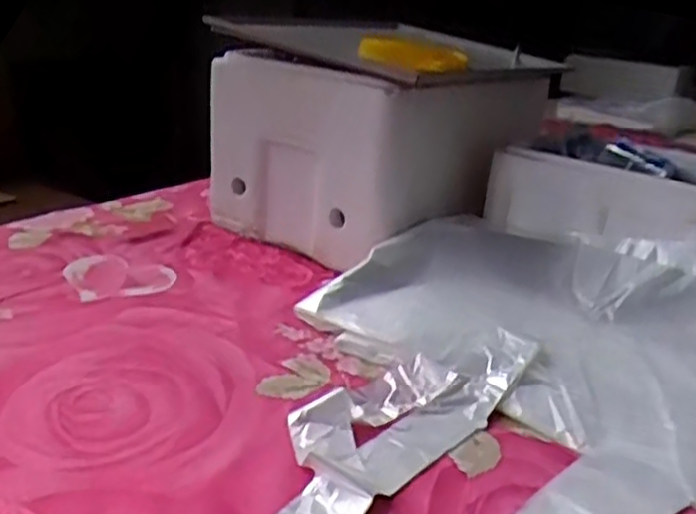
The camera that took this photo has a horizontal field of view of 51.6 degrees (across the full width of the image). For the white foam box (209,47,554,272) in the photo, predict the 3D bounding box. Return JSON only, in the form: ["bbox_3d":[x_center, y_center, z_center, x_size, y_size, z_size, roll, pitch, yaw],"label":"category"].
[{"bbox_3d":[0.018,-0.129,0.943,0.296,0.247,0.275,24,28,37],"label":"white foam box"}]

